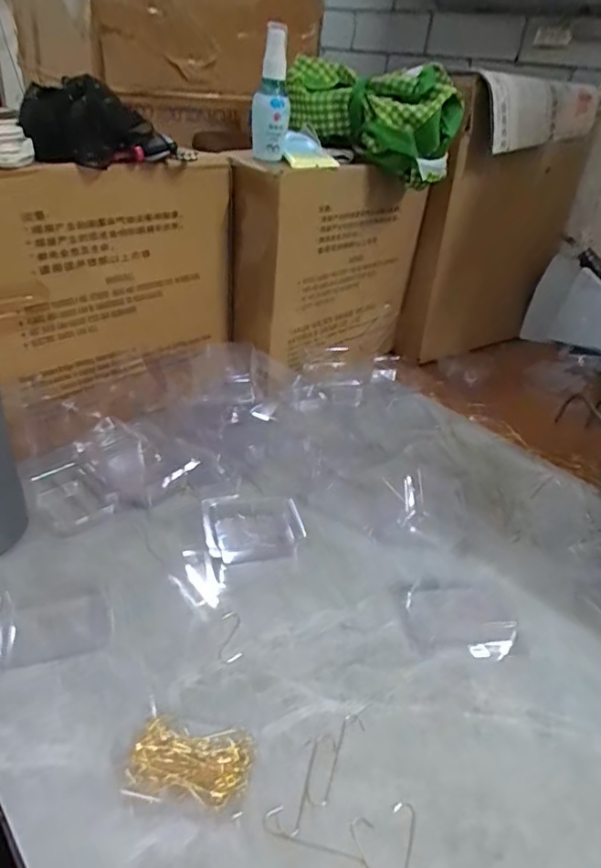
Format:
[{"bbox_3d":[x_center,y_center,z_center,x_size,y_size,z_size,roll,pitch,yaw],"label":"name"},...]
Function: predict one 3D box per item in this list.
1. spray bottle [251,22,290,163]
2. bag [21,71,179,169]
[{"bbox_3d":[-0.029,-0.345,0.561,0.036,0.118,0.040,6,34,-2],"label":"spray bottle"},{"bbox_3d":[-0.182,-0.278,0.489,0.122,0.060,0.059,-13,39,-27],"label":"bag"}]

